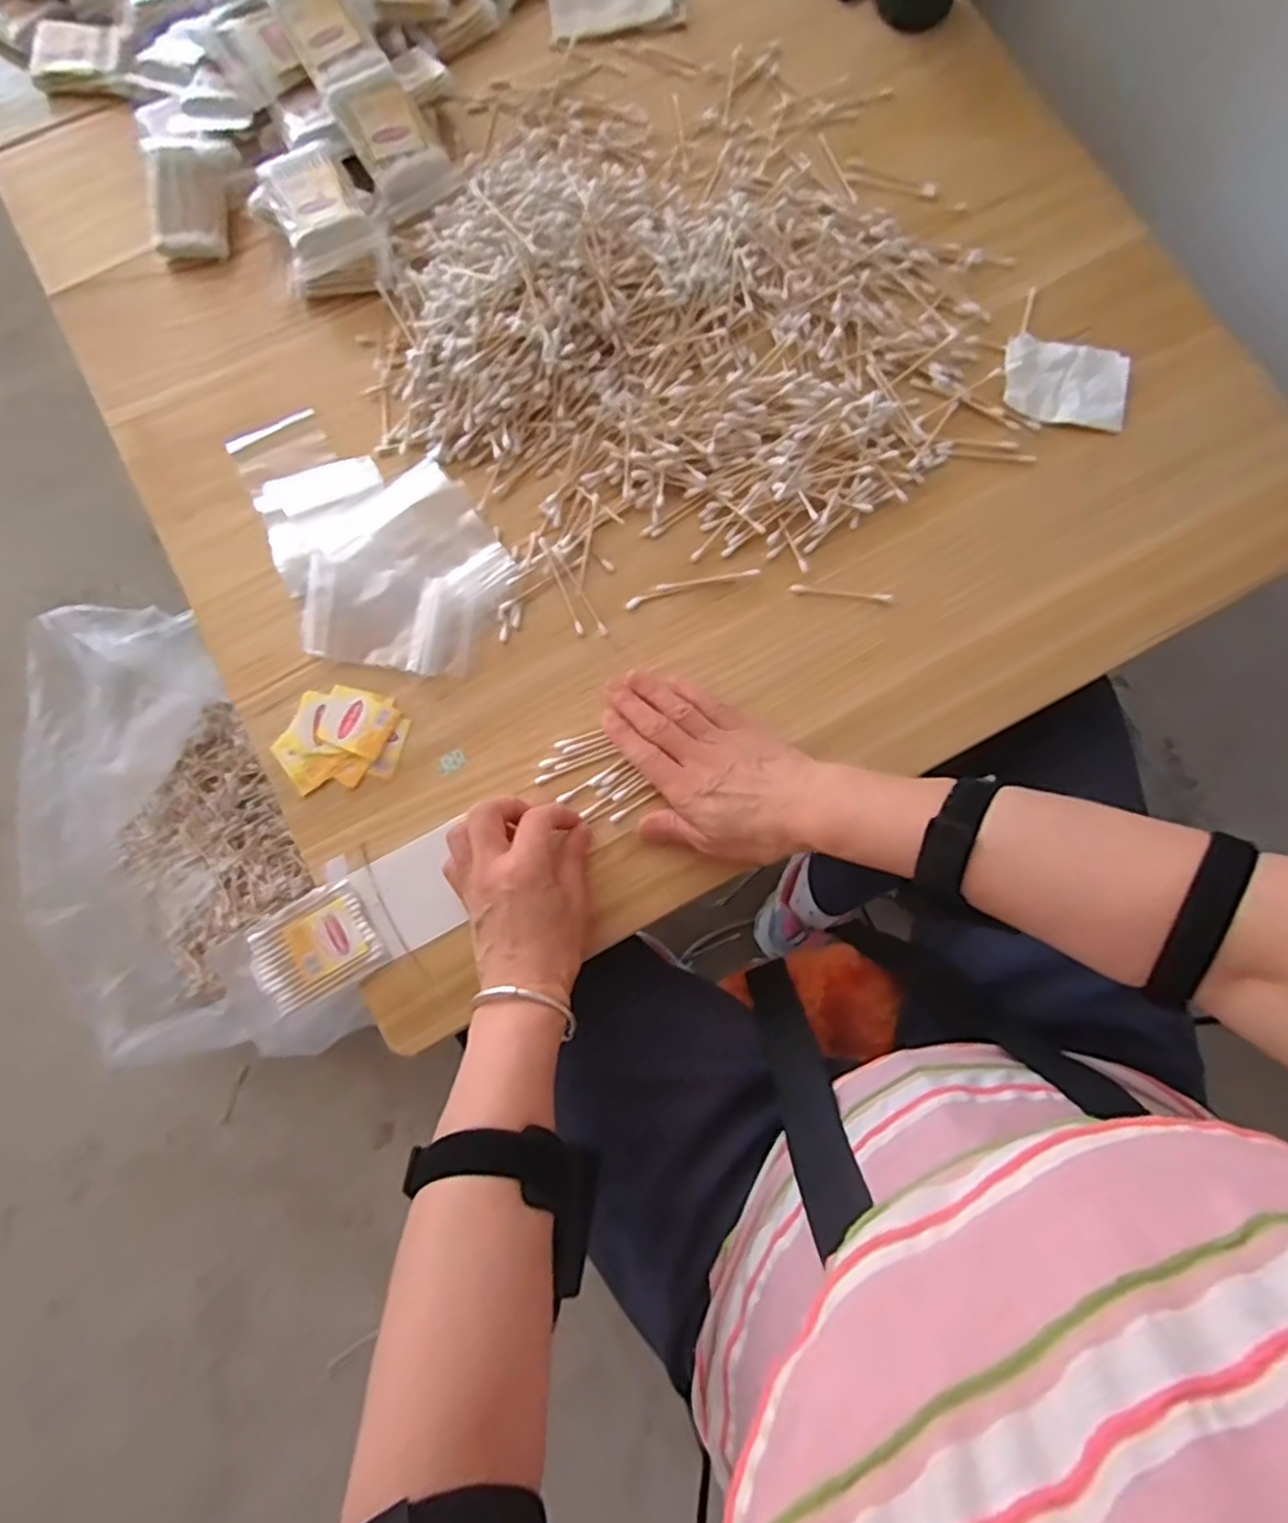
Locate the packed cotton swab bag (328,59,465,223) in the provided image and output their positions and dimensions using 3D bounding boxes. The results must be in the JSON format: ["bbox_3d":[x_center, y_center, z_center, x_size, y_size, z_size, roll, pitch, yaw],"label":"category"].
[{"bbox_3d":[-0.180,-0.449,0.528,0.057,0.021,0.098,-30,105,-4],"label":"packed cotton swab bag"}]

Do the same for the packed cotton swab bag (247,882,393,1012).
[{"bbox_3d":[-0.207,0.116,0.457,0.074,0.009,0.058,-28,80,-6],"label":"packed cotton swab bag"}]

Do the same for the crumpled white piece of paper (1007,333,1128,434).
[{"bbox_3d":[0.295,-0.268,0.513,0.080,0.012,0.062,11,79,2],"label":"crumpled white piece of paper"}]

